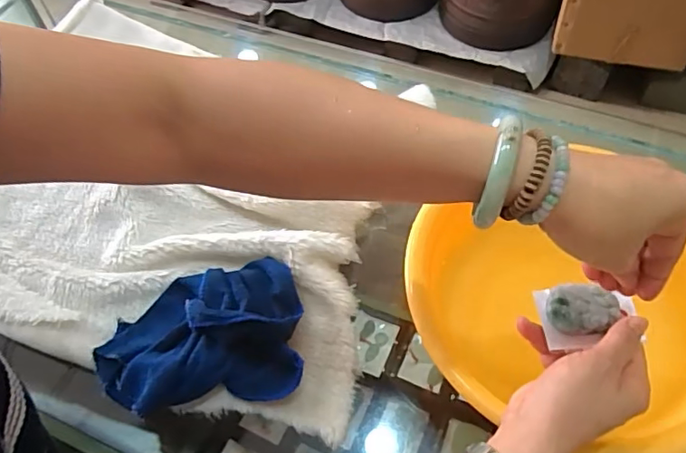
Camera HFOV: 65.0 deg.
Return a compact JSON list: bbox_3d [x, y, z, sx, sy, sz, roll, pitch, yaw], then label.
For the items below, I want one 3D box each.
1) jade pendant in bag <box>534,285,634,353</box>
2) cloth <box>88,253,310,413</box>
[{"bbox_3d":[0.179,0.065,0.397,0.063,0.017,0.045,1,57,3],"label":"jade pendant in bag"},{"bbox_3d":[-0.136,0.099,0.505,0.189,0.039,0.138,-8,57,-3],"label":"cloth"}]

